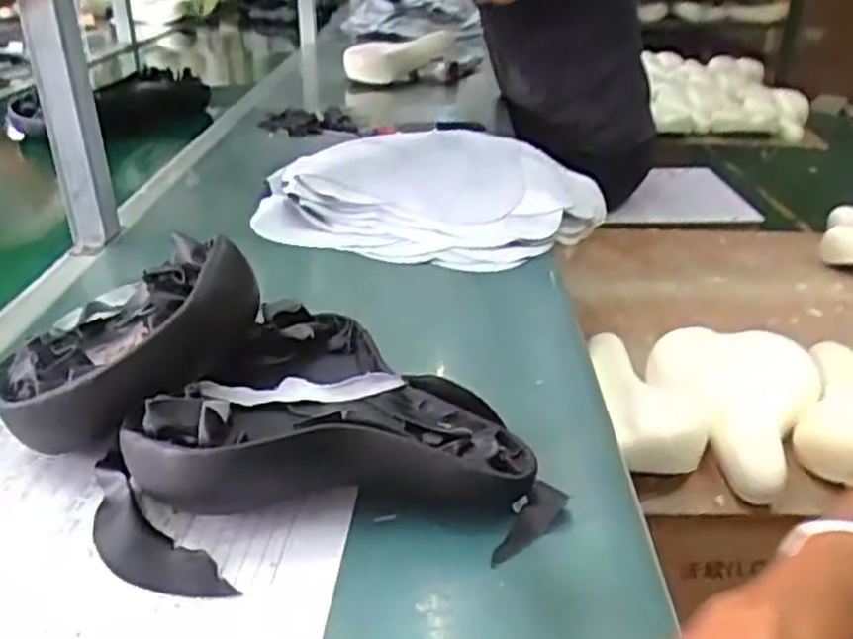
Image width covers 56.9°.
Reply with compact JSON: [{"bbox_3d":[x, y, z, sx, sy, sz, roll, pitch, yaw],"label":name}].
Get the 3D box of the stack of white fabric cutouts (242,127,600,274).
[{"bbox_3d":[0.009,-0.168,0.983,0.392,0.073,0.366,9,28,19],"label":"stack of white fabric cutouts"}]

